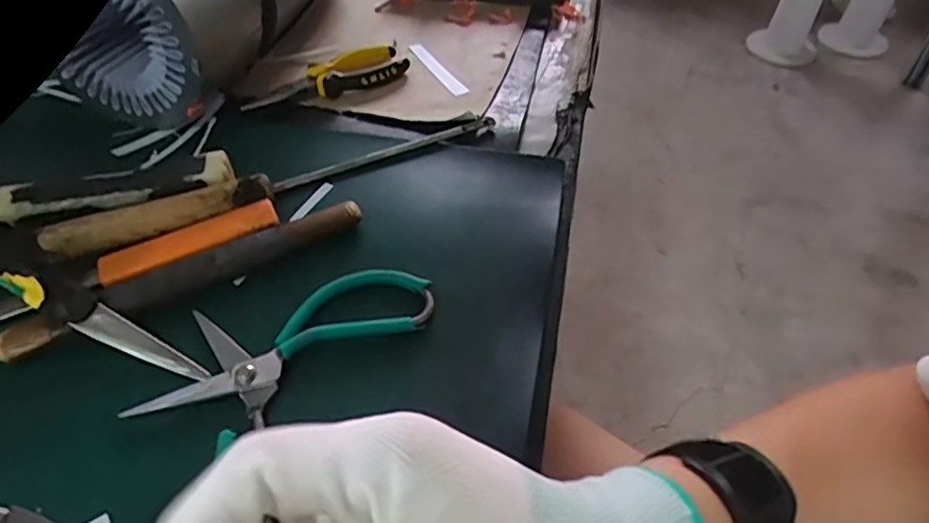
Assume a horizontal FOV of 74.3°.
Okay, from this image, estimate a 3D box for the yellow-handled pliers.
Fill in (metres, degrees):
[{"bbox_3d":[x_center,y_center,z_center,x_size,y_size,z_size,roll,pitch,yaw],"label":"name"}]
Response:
[{"bbox_3d":[-0.129,-0.174,0.576,0.151,0.018,0.058,-18,51,-15],"label":"yellow-handled pliers"}]

